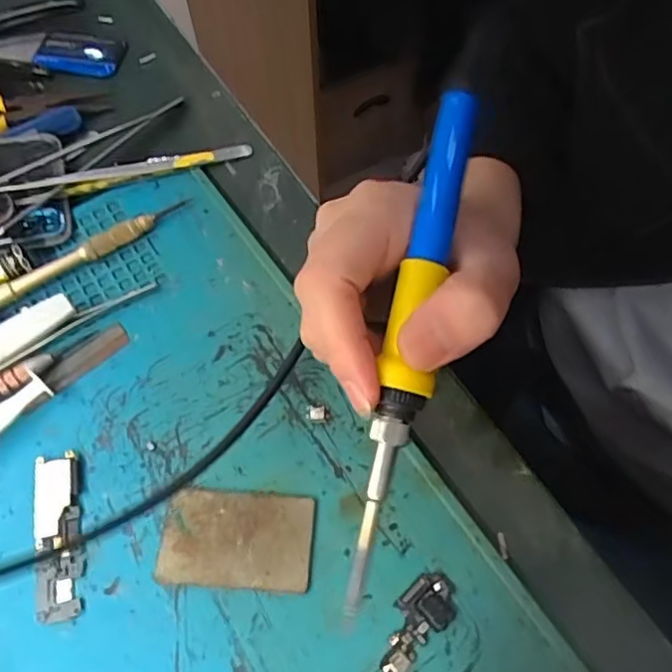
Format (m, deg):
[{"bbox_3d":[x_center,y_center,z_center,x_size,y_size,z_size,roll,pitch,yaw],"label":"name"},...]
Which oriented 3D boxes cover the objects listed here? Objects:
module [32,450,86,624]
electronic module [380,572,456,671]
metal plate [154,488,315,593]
[{"bbox_3d":[-0.113,0.080,0.245,0.019,0.004,0.064,-13,64,-7],"label":"module"},{"bbox_3d":[0.027,0.110,0.229,0.047,0.004,0.019,-40,70,-19],"label":"electronic module"},{"bbox_3d":[-0.040,0.082,0.244,0.059,0.004,0.037,3,63,1],"label":"metal plate"}]

